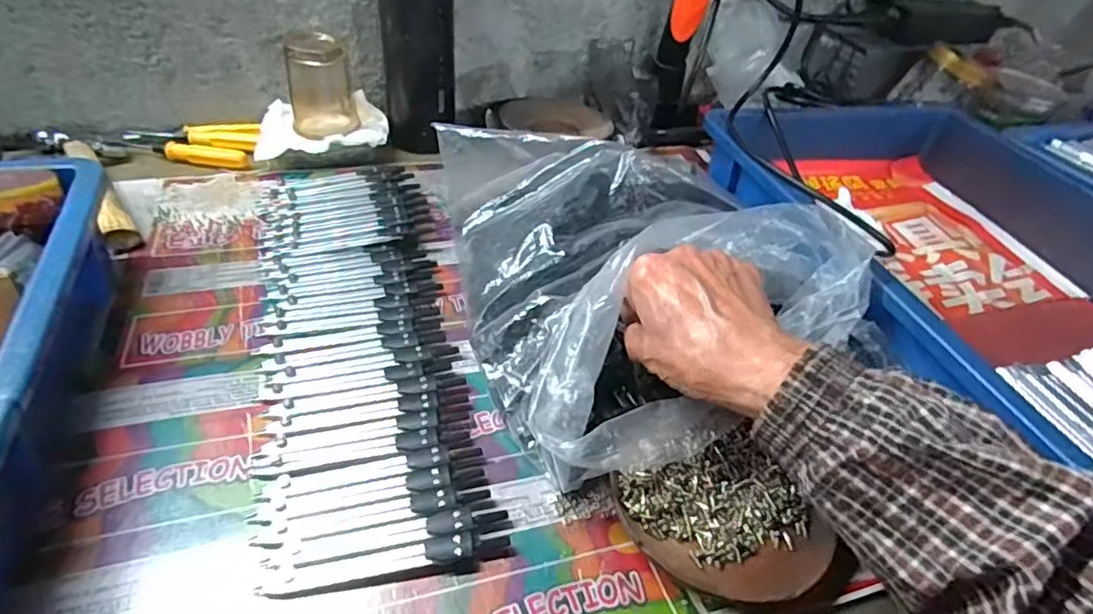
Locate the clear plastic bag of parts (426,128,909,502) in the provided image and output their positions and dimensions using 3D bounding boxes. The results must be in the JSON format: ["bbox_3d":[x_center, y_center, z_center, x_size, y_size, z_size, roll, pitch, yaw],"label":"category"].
[{"bbox_3d":[0.051,-0.049,0.426,0.230,0.097,0.301,-13,45,-21],"label":"clear plastic bag of parts"}]

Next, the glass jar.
[{"bbox_3d":[-0.205,-0.205,0.555,0.057,0.075,0.062,-8,43,-16],"label":"glass jar"}]

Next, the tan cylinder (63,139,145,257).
[{"bbox_3d":[-0.347,-0.089,0.478,0.023,0.026,0.141,-24,50,-31],"label":"tan cylinder"}]

